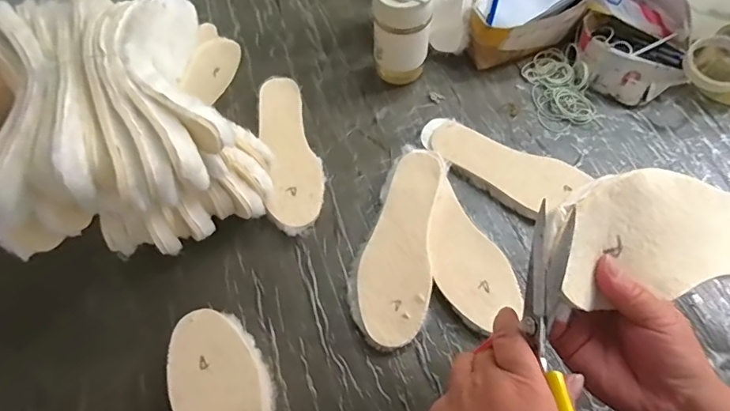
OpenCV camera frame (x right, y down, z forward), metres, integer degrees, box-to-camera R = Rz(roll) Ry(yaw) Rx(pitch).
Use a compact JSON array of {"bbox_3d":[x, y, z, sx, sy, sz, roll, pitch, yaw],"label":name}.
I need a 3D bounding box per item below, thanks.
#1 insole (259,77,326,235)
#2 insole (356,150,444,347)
[{"bbox_3d":[-0.109,-0.082,0.661,0.078,0.024,0.265,-12,64,-3],"label":"insole"},{"bbox_3d":[0.045,0.045,0.577,0.089,0.005,0.253,5,68,13],"label":"insole"}]

